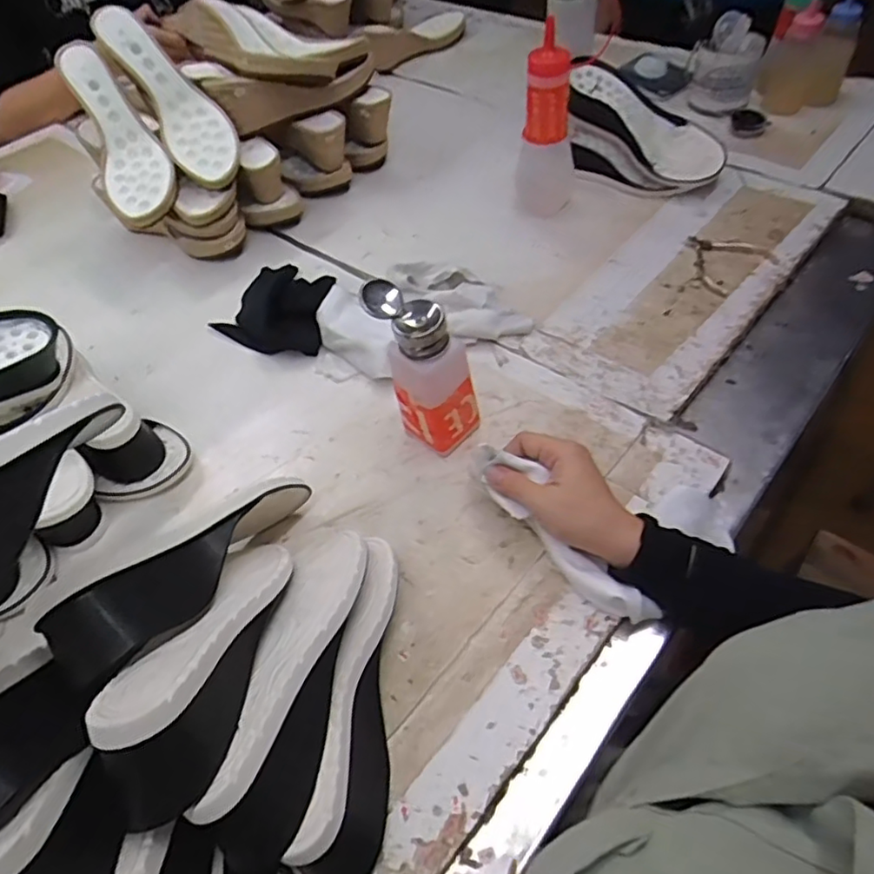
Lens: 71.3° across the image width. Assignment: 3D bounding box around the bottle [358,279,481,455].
[{"bbox_3d":[-0.013,-0.053,0.512,0.081,0.151,0.053,30,61,26],"label":"bottle"}]

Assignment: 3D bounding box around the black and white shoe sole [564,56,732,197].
[{"bbox_3d":[0.260,-0.387,0.754,0.209,0.123,0.095,5,52,8],"label":"black and white shoe sole"}]

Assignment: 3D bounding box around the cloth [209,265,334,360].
[{"bbox_3d":[-0.178,-0.152,0.687,0.123,0.028,0.151,5,53,8],"label":"cloth"}]

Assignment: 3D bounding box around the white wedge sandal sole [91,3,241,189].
[{"bbox_3d":[-0.306,-0.391,0.707,0.078,0.036,0.220,-40,100,-24],"label":"white wedge sandal sole"}]

